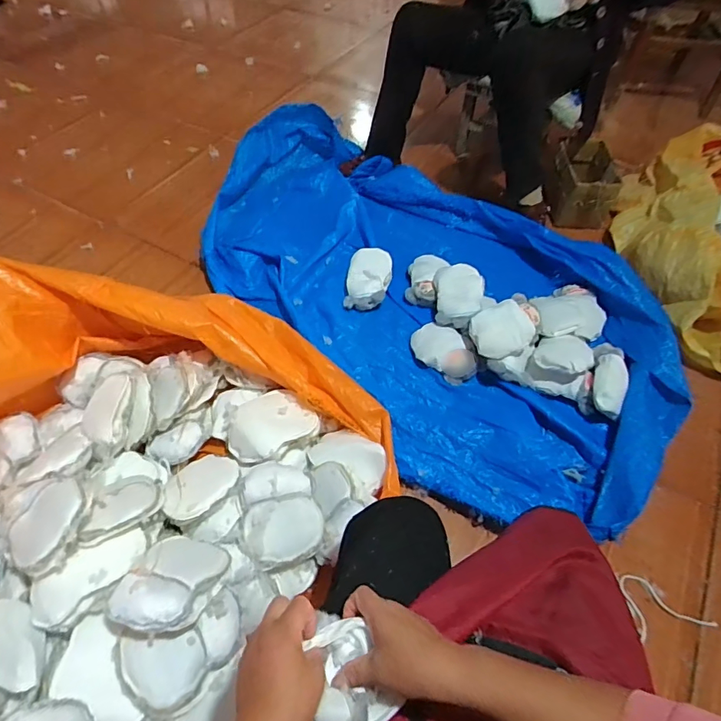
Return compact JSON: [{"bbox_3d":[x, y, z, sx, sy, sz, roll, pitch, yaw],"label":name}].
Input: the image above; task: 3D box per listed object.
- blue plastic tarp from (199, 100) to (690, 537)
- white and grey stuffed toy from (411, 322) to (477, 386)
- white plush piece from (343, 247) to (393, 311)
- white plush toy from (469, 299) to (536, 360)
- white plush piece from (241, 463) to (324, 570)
[{"bbox_3d":[0.119,-0.223,1.220,0.715,0.204,1.433,-37,62,-23],"label":"blue plastic tarp"},{"bbox_3d":[0.208,-0.022,1.148,0.106,0.079,0.185,-36,63,-22],"label":"white and grey stuffed toy"},{"bbox_3d":[0.023,-0.231,1.260,0.124,0.105,0.166,5,56,4],"label":"white plush piece"},{"bbox_3d":[0.339,-0.073,1.108,0.147,0.074,0.126,-20,90,-1],"label":"white plush toy"},{"bbox_3d":[-0.149,0.268,0.816,0.142,0.048,0.176,-18,60,-13],"label":"white plush piece"}]

